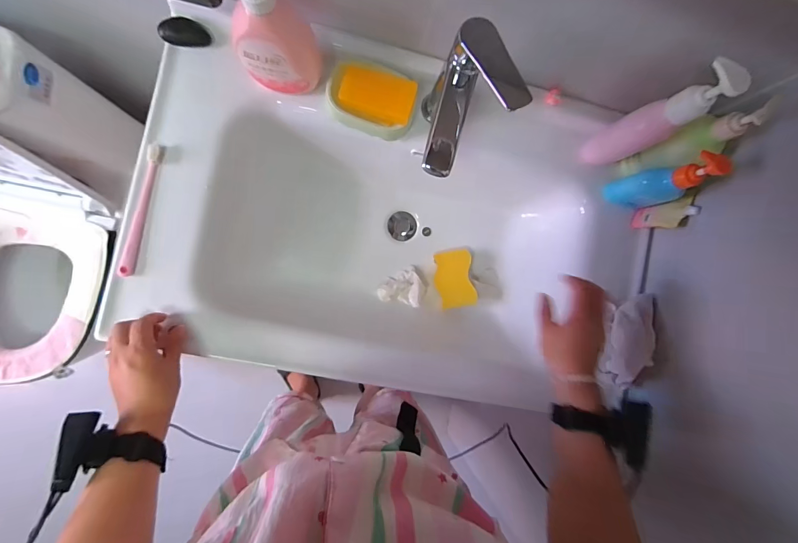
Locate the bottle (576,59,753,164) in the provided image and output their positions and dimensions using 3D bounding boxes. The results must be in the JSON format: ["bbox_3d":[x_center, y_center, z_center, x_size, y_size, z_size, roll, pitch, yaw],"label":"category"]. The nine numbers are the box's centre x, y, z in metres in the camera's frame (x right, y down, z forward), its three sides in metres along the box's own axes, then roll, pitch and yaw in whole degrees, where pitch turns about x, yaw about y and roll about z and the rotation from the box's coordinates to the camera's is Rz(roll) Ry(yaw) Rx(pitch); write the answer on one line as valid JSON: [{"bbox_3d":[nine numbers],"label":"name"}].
[{"bbox_3d":[0.342,-0.199,0.483,0.050,0.209,0.054,-26,92,-8],"label":"bottle"}]

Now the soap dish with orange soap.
[{"bbox_3d":[-0.040,-0.249,0.522,0.124,0.038,0.081,13,87,-7],"label":"soap dish with orange soap"}]

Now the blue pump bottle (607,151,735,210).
[{"bbox_3d":[0.389,-0.129,0.516,0.075,0.155,0.045,-6,89,-8],"label":"blue pump bottle"}]

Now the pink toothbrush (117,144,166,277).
[{"bbox_3d":[-0.359,-0.086,0.501,0.017,0.015,0.186,12,87,-7],"label":"pink toothbrush"}]

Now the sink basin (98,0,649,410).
[{"bbox_3d":[0.002,-0.051,0.634,0.770,0.183,0.477,11,87,-7],"label":"sink basin"}]

